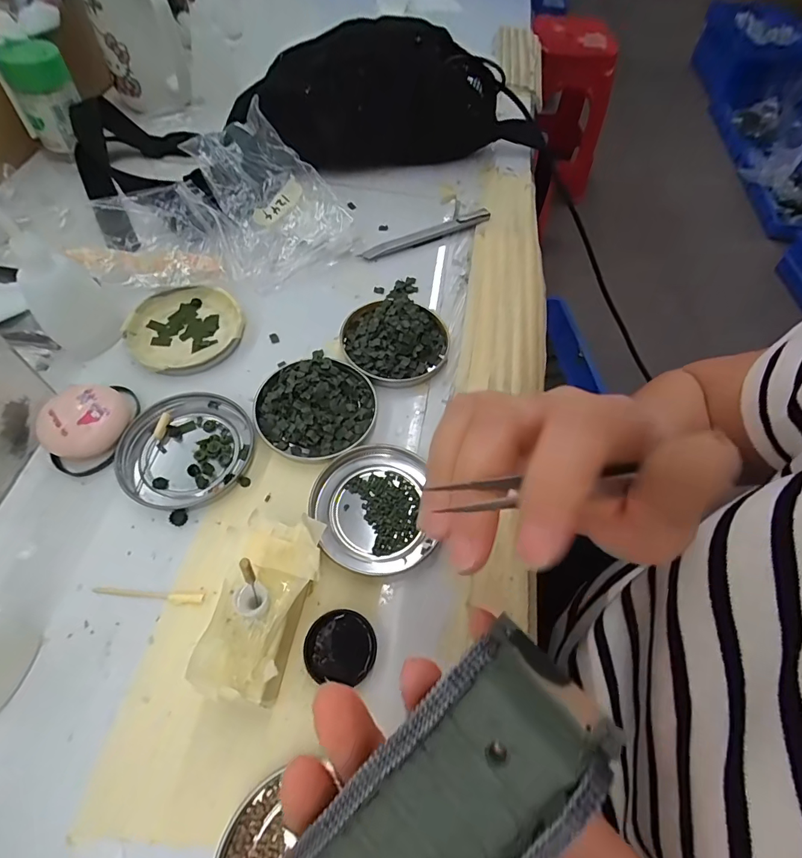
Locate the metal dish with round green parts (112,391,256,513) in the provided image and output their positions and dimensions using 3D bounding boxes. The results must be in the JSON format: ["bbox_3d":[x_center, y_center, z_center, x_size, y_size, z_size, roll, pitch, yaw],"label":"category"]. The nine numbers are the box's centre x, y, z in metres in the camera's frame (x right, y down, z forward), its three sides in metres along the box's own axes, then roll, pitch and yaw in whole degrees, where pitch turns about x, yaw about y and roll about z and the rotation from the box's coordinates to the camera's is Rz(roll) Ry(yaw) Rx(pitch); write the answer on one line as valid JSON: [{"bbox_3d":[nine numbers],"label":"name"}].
[{"bbox_3d":[-0.134,0.012,0.277,0.076,0.008,0.078,2,60,-3],"label":"metal dish with round green parts"}]

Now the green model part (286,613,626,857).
[{"bbox_3d":[0.011,0.101,0.116,0.042,0.020,0.094,41,87,19],"label":"green model part"}]

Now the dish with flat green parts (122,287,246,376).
[{"bbox_3d":[-0.158,-0.073,0.324,0.079,0.009,0.076,2,60,-3],"label":"dish with flat green parts"}]

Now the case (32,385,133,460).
[{"bbox_3d":[-0.194,-0.004,0.273,0.042,0.023,0.046,2,60,-3],"label":"case"}]

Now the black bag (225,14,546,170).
[{"bbox_3d":[-0.008,-0.332,0.432,0.294,0.098,0.079,-1,60,-4],"label":"black bag"}]

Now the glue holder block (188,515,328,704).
[{"bbox_3d":[-0.064,0.086,0.220,0.039,0.040,0.083,14,60,5],"label":"glue holder block"}]

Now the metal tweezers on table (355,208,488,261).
[{"bbox_3d":[0.024,-0.173,0.393,0.127,0.010,0.015,-23,64,-16],"label":"metal tweezers on table"}]

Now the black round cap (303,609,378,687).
[{"bbox_3d":[-0.031,0.112,0.228,0.036,0.004,0.033,2,60,-3],"label":"black round cap"}]

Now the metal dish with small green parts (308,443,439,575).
[{"bbox_3d":[-0.018,0.046,0.263,0.067,0.008,0.075,-6,60,-7],"label":"metal dish with small green parts"}]

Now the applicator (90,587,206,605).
[{"bbox_3d":[-0.135,0.089,0.236,0.058,0.004,0.006,4,59,-1],"label":"applicator"}]

